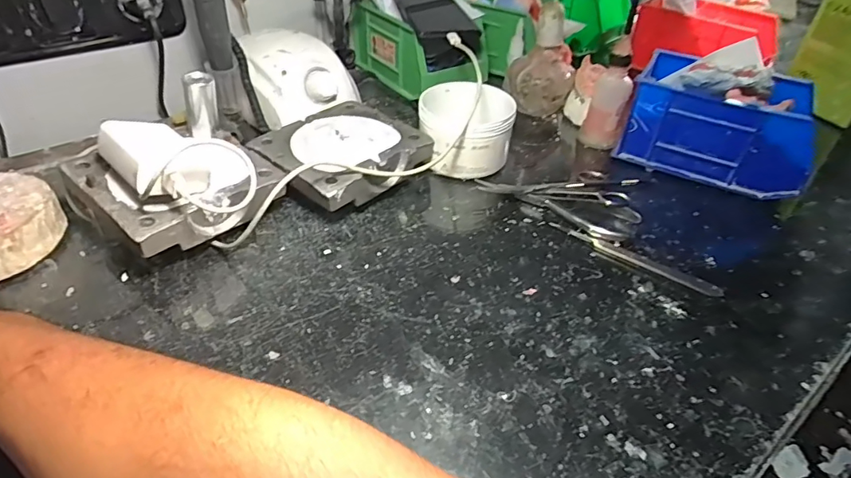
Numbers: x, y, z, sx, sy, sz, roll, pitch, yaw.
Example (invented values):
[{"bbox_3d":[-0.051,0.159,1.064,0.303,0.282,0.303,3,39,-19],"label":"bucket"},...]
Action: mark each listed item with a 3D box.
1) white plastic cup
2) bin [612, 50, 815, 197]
[{"bbox_3d":[0.041,-0.109,0.504,0.090,0.070,0.093,2,40,-1],"label":"white plastic cup"},{"bbox_3d":[0.287,-0.114,0.500,0.163,0.095,0.116,24,44,23],"label":"bin"}]

